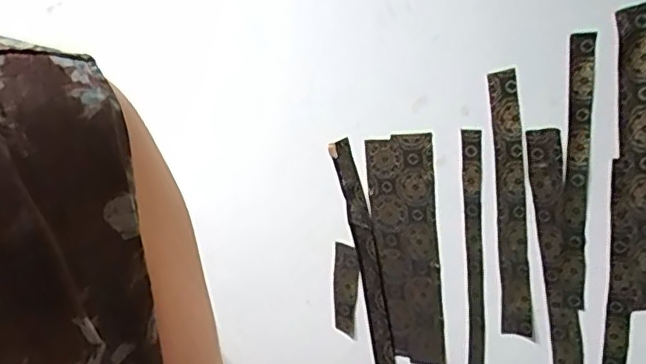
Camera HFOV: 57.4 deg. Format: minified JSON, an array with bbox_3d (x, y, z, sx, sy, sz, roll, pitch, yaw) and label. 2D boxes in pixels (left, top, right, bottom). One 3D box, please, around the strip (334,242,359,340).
[{"bbox_3d":[0.043,0.197,1.070,0.051,0.170,0.004,5,14,34],"label":"strip"}]

